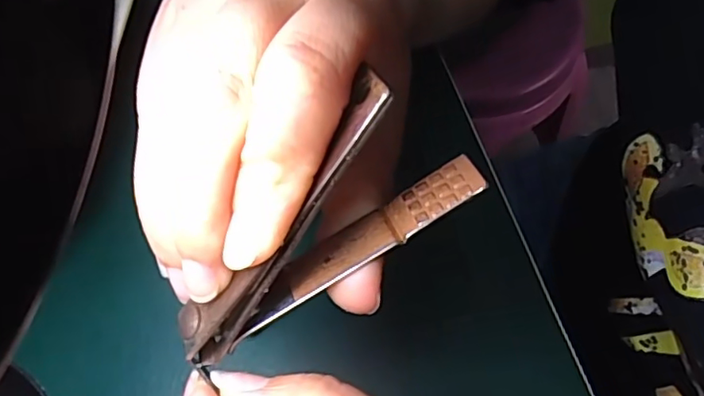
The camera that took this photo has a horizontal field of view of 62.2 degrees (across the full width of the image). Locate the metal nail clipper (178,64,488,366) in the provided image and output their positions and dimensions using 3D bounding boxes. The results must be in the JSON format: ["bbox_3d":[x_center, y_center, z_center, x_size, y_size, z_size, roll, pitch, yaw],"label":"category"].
[{"bbox_3d":[-0.010,0.008,0.127,0.077,0.035,0.021,-37,67,4],"label":"metal nail clipper"}]

